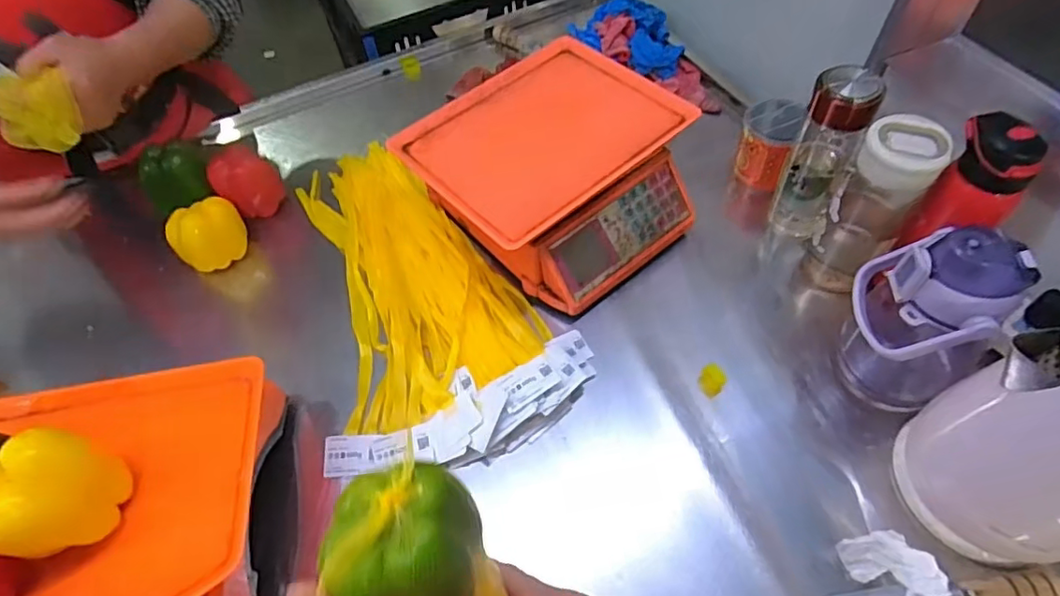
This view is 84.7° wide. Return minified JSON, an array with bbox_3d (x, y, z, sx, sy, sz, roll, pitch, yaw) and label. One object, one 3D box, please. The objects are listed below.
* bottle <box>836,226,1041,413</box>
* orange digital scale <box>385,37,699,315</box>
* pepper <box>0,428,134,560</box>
[{"bbox_3d":[0.361,0.016,0.540,0.113,0.195,0.118,-35,60,-19],"label":"bottle"},{"bbox_3d":[0.037,-0.159,0.723,0.300,0.108,0.292,-36,60,-19],"label":"orange digital scale"},{"bbox_3d":[-0.354,0.150,0.428,0.065,0.096,0.079,5,56,8],"label":"pepper"}]

